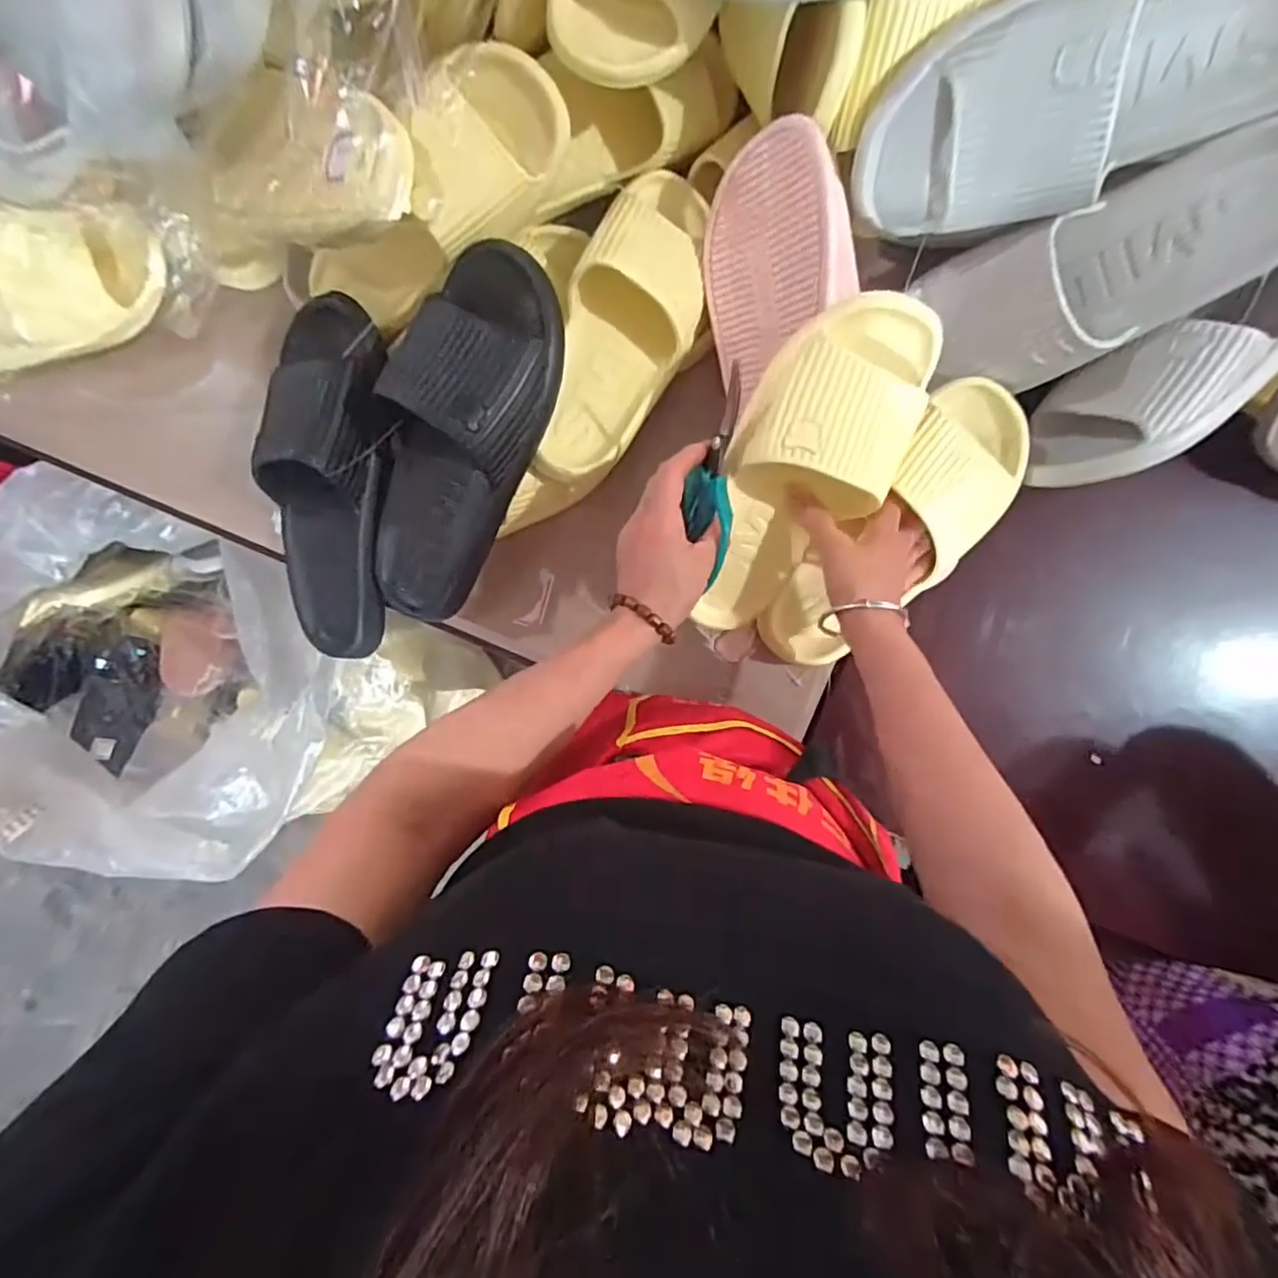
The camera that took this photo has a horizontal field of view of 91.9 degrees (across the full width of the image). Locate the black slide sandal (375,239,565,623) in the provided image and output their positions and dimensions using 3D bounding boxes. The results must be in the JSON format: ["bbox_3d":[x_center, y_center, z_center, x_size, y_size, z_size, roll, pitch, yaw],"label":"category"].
[{"bbox_3d":[-0.138,-0.146,0.467,0.113,0.072,0.278,26,111,3],"label":"black slide sandal"}]

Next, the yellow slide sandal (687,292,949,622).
[{"bbox_3d":[0.111,-0.110,0.433,0.101,0.063,0.245,28,118,3],"label":"yellow slide sandal"}]

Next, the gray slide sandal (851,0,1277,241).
[{"bbox_3d":[0.279,-0.335,0.376,0.279,0.112,0.078,-11,50,18],"label":"gray slide sandal"}]

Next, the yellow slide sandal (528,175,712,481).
[{"bbox_3d":[-0.007,-0.243,0.477,0.091,0.065,0.247,16,90,3],"label":"yellow slide sandal"}]

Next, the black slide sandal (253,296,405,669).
[{"bbox_3d":[-0.258,-0.123,0.502,0.103,0.064,0.280,9,108,3],"label":"black slide sandal"}]

